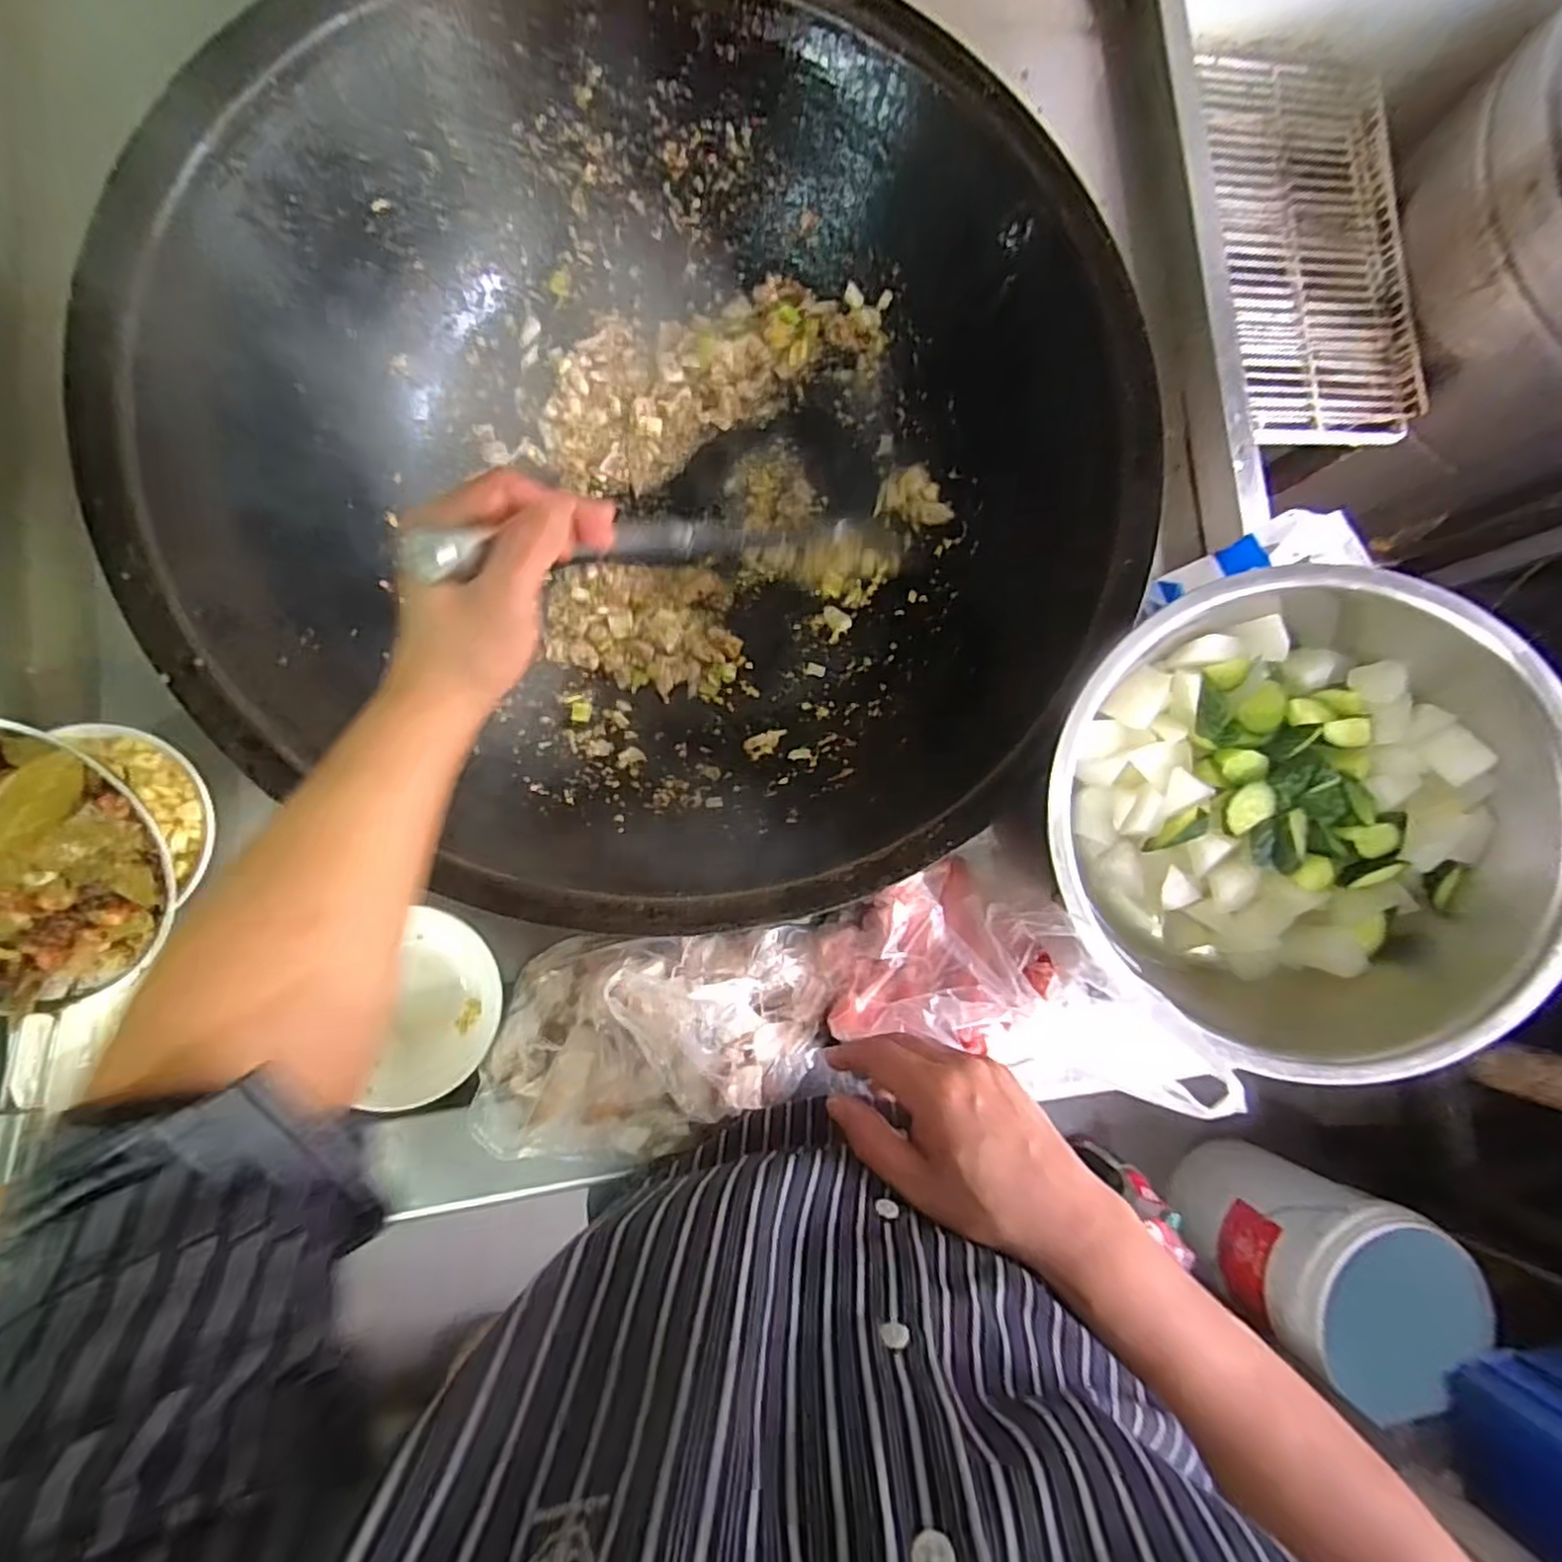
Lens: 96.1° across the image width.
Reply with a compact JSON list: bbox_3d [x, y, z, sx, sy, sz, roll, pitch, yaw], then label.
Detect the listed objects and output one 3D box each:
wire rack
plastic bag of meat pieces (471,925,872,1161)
[{"bbox_3d":[0.668,-0.683,0.902,0.267,0.033,0.509,-3,86,-9],"label":"wire rack"},{"bbox_3d":[-0.078,0.201,0.511,0.280,0.080,0.166,-2,86,-9],"label":"plastic bag of meat pieces"}]

